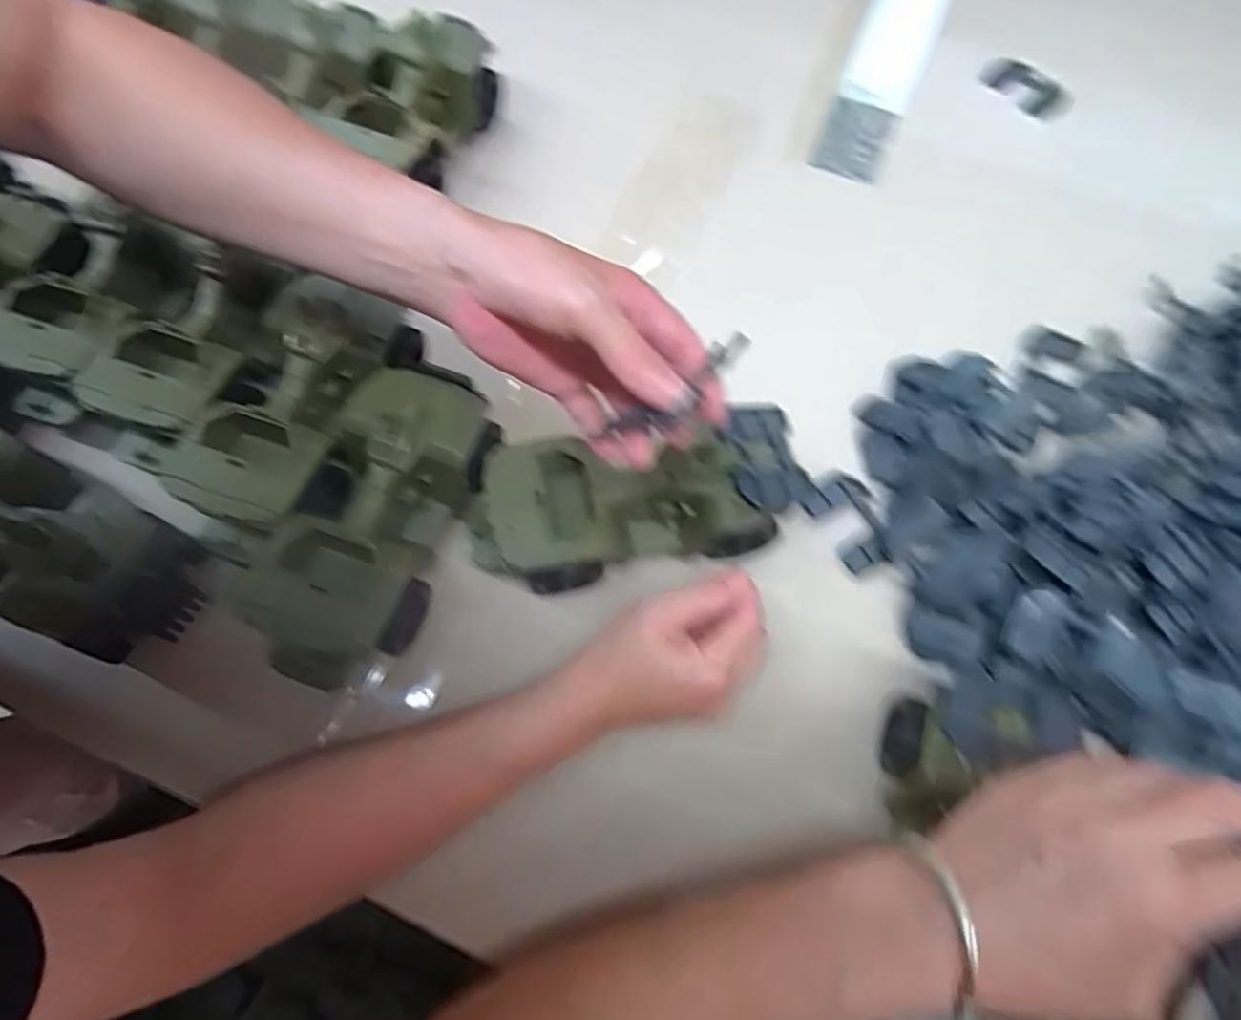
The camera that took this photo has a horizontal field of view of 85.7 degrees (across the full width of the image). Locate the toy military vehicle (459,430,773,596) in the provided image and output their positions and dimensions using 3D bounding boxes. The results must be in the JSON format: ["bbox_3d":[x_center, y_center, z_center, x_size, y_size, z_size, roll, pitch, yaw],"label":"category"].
[{"bbox_3d":[-0.003,0.000,0.407,0.168,0.085,0.071,-10,68,-6],"label":"toy military vehicle"}]

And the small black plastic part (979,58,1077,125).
[{"bbox_3d":[0.381,-0.395,0.630,0.088,0.017,0.042,42,72,15],"label":"small black plastic part"}]

